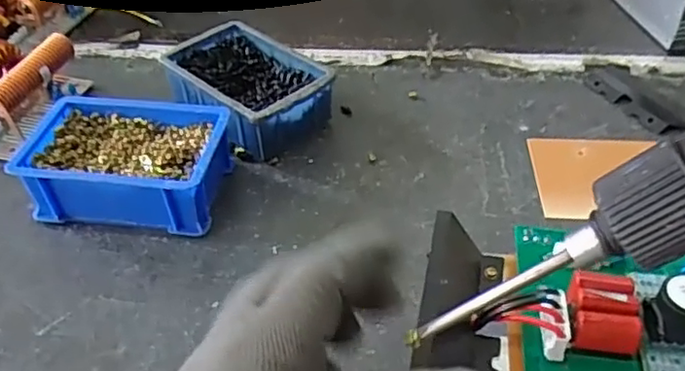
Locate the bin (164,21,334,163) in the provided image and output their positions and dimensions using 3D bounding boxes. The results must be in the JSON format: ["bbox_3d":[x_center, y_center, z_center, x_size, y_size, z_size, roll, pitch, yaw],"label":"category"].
[{"bbox_3d":[-0.087,-0.088,0.585,0.102,0.054,0.152,-32,51,-28],"label":"bin"}]

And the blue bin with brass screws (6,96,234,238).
[{"bbox_3d":[-0.166,-0.016,0.504,0.147,0.053,0.108,3,43,5],"label":"blue bin with brass screws"}]

